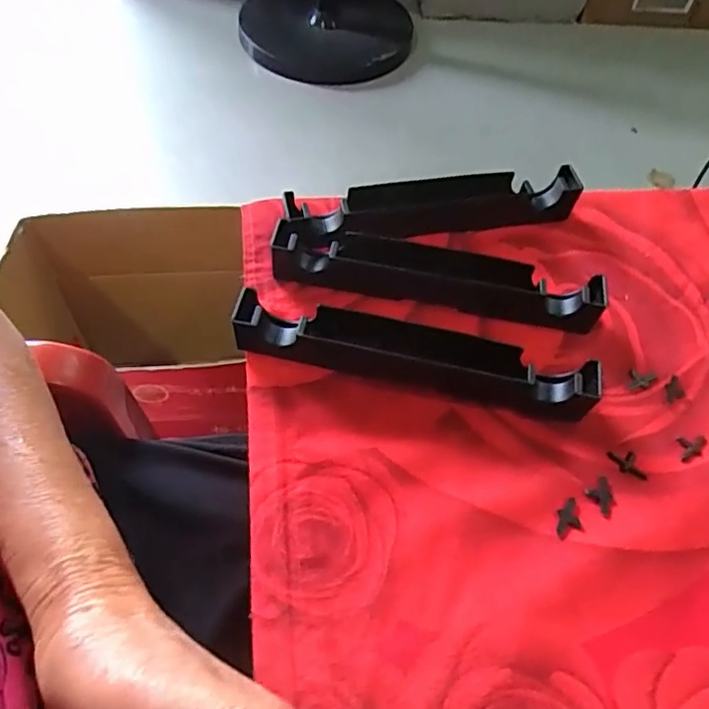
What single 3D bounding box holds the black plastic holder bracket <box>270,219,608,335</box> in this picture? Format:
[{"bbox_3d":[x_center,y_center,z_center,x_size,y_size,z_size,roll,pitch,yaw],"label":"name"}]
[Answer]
[{"bbox_3d":[0.050,-0.046,0.369,0.193,0.045,0.024,9,56,2],"label":"black plastic holder bracket"}]

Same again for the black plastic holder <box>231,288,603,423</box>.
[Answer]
[{"bbox_3d":[0.034,0.002,0.334,0.194,0.044,0.025,11,56,3],"label":"black plastic holder"}]

